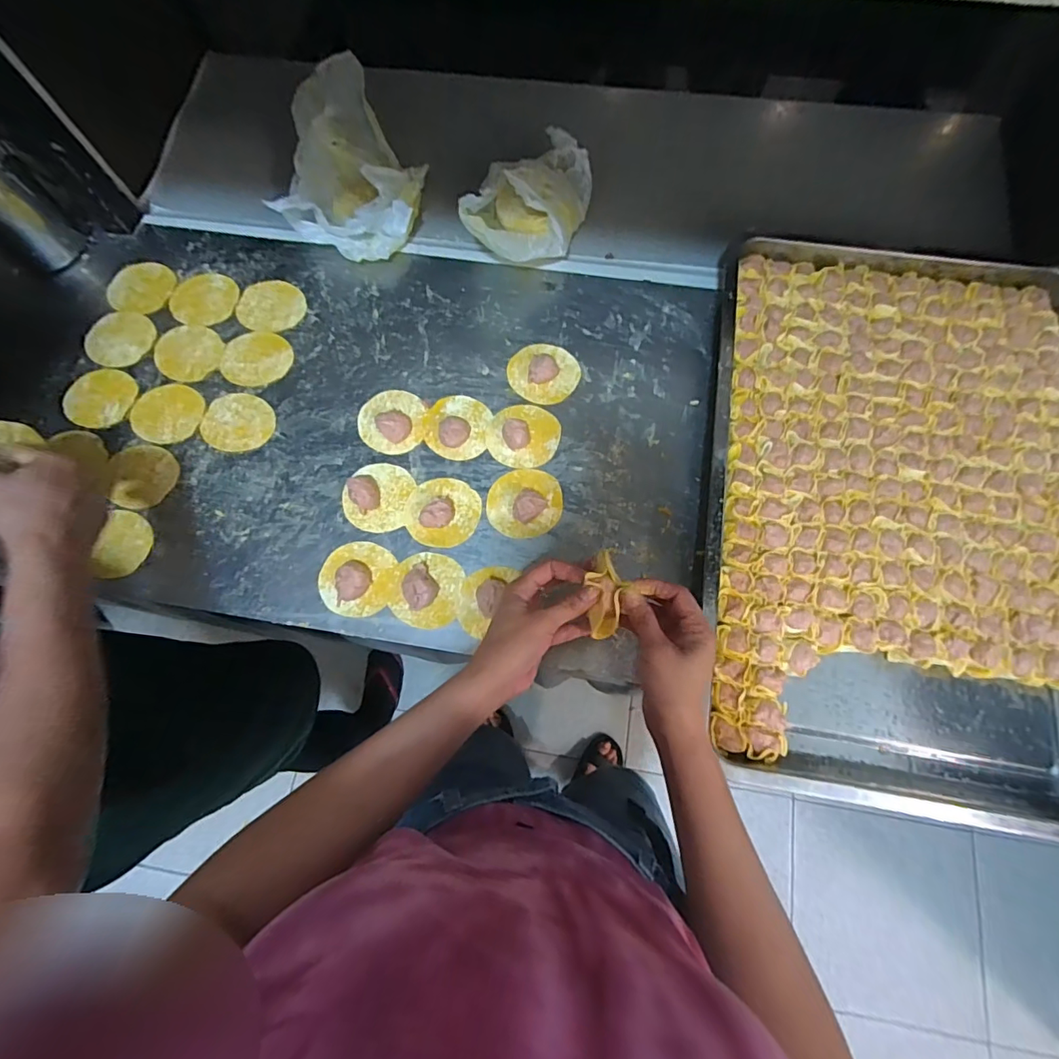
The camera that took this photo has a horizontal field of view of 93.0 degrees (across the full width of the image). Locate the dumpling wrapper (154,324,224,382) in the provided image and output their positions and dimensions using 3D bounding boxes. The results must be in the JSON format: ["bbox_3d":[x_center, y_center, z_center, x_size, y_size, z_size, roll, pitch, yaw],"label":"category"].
[{"bbox_3d":[-0.420,-0.219,0.621,0.079,0.004,0.074,-9,78,-5],"label":"dumpling wrapper"}]

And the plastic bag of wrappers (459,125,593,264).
[{"bbox_3d":[-0.003,-0.384,0.603,0.118,0.099,0.165,20,75,7],"label":"plastic bag of wrappers"}]

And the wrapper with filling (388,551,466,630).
[{"bbox_3d":[-0.107,0.061,0.520,0.071,0.021,0.078,0,74,1],"label":"wrapper with filling"}]

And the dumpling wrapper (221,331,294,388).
[{"bbox_3d":[-0.334,-0.208,0.614,0.082,0.005,0.076,0,74,1],"label":"dumpling wrapper"}]

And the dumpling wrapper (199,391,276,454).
[{"bbox_3d":[-0.342,-0.125,0.589,0.082,0.004,0.074,34,77,10],"label":"dumpling wrapper"}]

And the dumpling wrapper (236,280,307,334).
[{"bbox_3d":[-0.325,-0.281,0.634,0.087,0.004,0.076,26,73,9],"label":"dumpling wrapper"}]

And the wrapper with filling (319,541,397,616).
[{"bbox_3d":[-0.184,0.050,0.527,0.075,0.017,0.077,0,74,1],"label":"wrapper with filling"}]

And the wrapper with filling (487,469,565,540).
[{"bbox_3d":[-0.005,-0.032,0.543,0.079,0.025,0.078,0,74,1],"label":"wrapper with filling"}]

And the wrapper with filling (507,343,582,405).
[{"bbox_3d":[0.017,-0.189,0.590,0.083,0.020,0.075,42,79,12],"label":"wrapper with filling"}]

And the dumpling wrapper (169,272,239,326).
[{"bbox_3d":[-0.413,-0.294,0.638,0.081,0.006,0.079,0,74,1],"label":"dumpling wrapper"}]

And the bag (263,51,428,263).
[{"bbox_3d":[-0.213,-0.448,0.626,0.149,0.106,0.198,9,74,3],"label":"bag"}]

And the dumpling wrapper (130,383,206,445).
[{"bbox_3d":[-0.428,-0.138,0.594,0.082,0.004,0.077,0,74,1],"label":"dumpling wrapper"}]

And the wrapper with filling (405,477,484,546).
[{"bbox_3d":[-0.095,-0.022,0.543,0.077,0.023,0.077,0,74,1],"label":"wrapper with filling"}]

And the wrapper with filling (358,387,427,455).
[{"bbox_3d":[-0.159,-0.128,0.575,0.077,0.022,0.080,0,74,1],"label":"wrapper with filling"}]

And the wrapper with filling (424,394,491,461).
[{"bbox_3d":[-0.084,-0.122,0.574,0.072,0.021,0.078,0,74,1],"label":"wrapper with filling"}]

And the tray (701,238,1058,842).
[{"bbox_3d":[0.381,-0.038,0.522,0.392,0.055,0.593,9,74,4],"label":"tray"}]

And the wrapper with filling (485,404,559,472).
[{"bbox_3d":[-0.007,-0.110,0.564,0.080,0.025,0.076,0,74,1],"label":"wrapper with filling"}]

